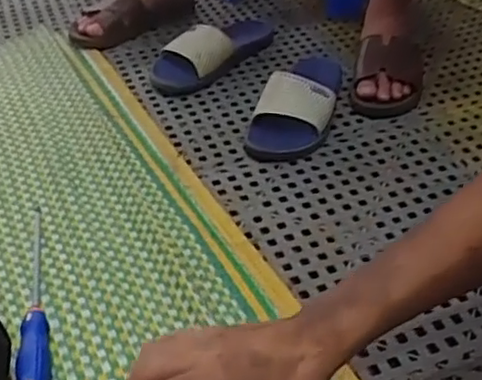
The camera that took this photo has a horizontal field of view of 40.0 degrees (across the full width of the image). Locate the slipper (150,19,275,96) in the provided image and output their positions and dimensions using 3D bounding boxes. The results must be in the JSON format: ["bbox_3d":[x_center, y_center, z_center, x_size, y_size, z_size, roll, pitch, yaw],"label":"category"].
[{"bbox_3d":[-0.039,-0.249,1.103,0.102,0.076,0.280,30,47,31],"label":"slipper"}]

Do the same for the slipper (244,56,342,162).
[{"bbox_3d":[0.088,-0.141,0.974,0.108,0.070,0.252,11,40,12],"label":"slipper"}]

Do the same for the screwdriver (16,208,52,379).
[{"bbox_3d":[-0.228,0.107,0.716,0.030,0.031,0.288,-9,40,-13],"label":"screwdriver"}]

